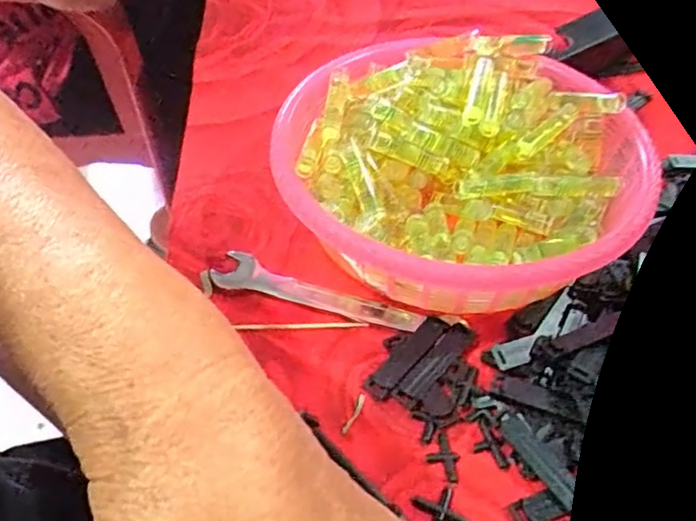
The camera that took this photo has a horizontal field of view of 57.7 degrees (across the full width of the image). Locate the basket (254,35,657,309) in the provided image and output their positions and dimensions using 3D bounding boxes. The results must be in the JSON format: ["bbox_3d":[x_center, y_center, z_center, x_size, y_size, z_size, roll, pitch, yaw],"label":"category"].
[{"bbox_3d":[0.052,-0.044,0.302,0.167,0.058,0.162,4,41,6],"label":"basket"}]

